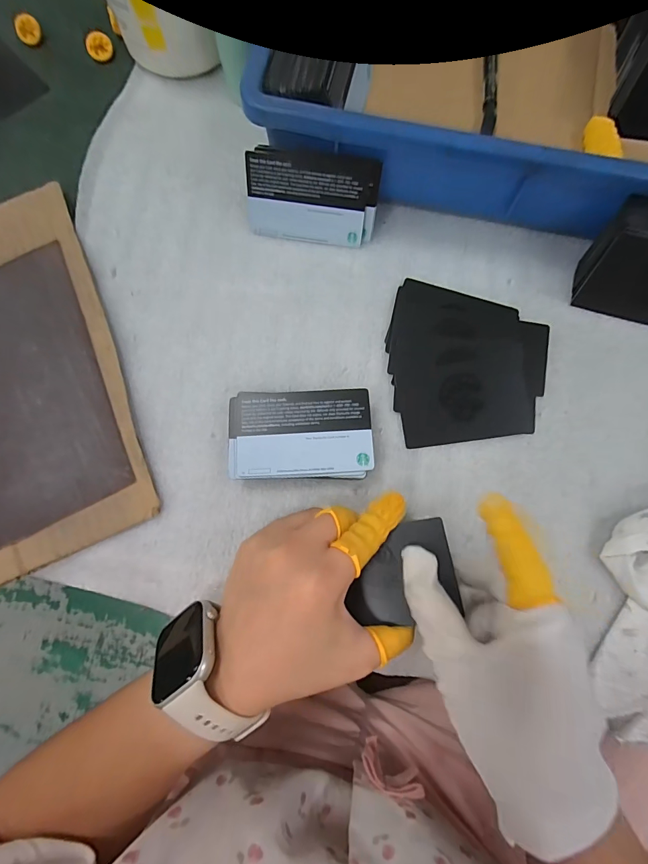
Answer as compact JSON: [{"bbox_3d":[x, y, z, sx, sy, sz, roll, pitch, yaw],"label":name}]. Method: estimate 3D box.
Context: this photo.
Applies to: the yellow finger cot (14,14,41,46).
[{"bbox_3d":[-0.254,-0.345,0.331,0.020,0.012,0.017,-33,80,-5],"label":"yellow finger cot"}]

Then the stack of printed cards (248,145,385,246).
[{"bbox_3d":[-0.009,-0.165,0.273,0.091,0.056,0.006,8,49,3],"label":"stack of printed cards"}]

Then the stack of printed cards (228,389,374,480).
[{"bbox_3d":[-0.015,0.003,0.254,0.089,0.020,0.056,-1,79,1],"label":"stack of printed cards"}]

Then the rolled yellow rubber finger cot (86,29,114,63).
[{"bbox_3d":[-0.192,-0.331,0.329,0.021,0.007,0.021,-23,80,-3],"label":"rolled yellow rubber finger cot"}]

